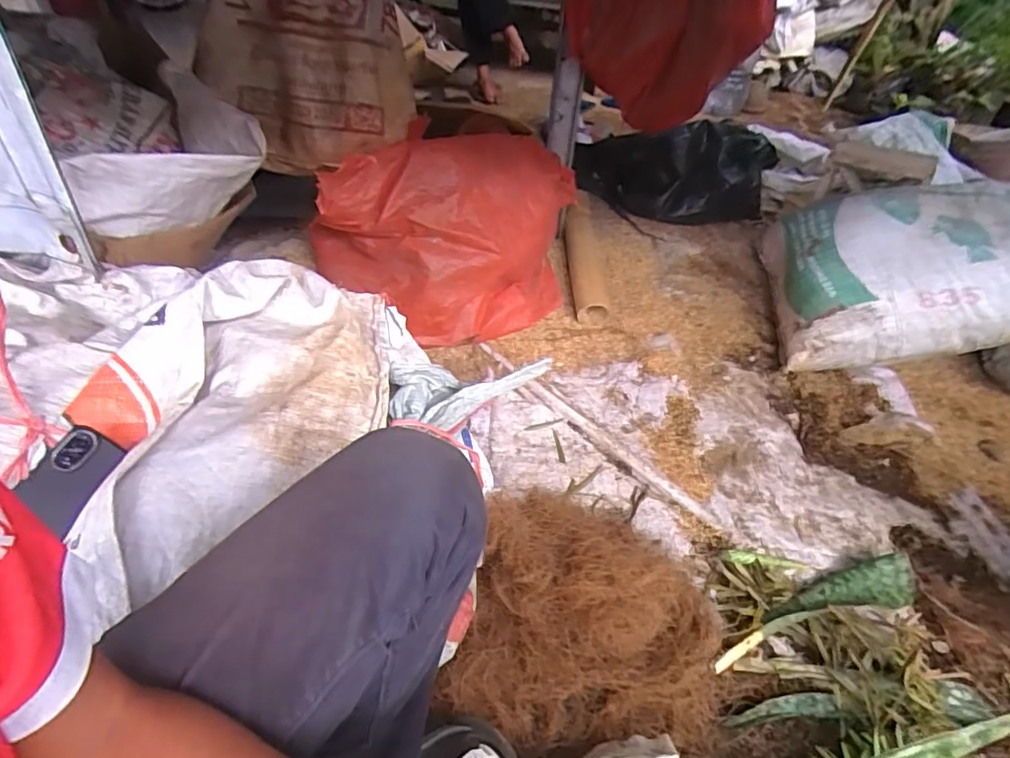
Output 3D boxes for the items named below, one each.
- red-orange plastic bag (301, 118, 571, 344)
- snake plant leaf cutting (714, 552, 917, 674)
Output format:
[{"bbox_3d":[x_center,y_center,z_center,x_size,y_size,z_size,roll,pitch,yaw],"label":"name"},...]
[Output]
[{"bbox_3d":[-0.105,-0.282,1.131,0.521,0.385,0.251,-10,47,-14],"label":"red-orange plastic bag"},{"bbox_3d":[0.452,0.330,0.785,0.381,0.029,0.072,-13,48,-17],"label":"snake plant leaf cutting"}]

